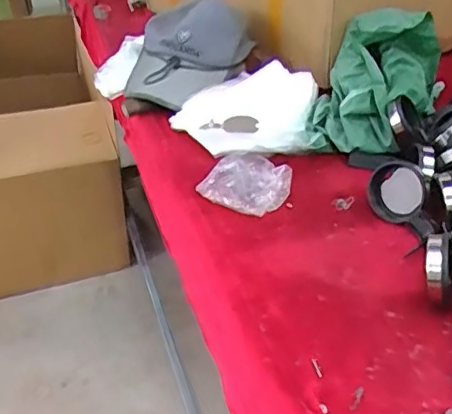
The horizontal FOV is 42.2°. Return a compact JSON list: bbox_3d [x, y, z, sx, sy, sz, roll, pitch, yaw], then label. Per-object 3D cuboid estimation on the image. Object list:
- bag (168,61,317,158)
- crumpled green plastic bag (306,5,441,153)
[{"bbox_3d":[0.034,-0.152,0.892,0.205,0.060,0.231,-18,39,-20],"label":"bag"},{"bbox_3d":[0.215,-0.198,0.839,0.161,0.113,0.281,27,64,33],"label":"crumpled green plastic bag"}]

